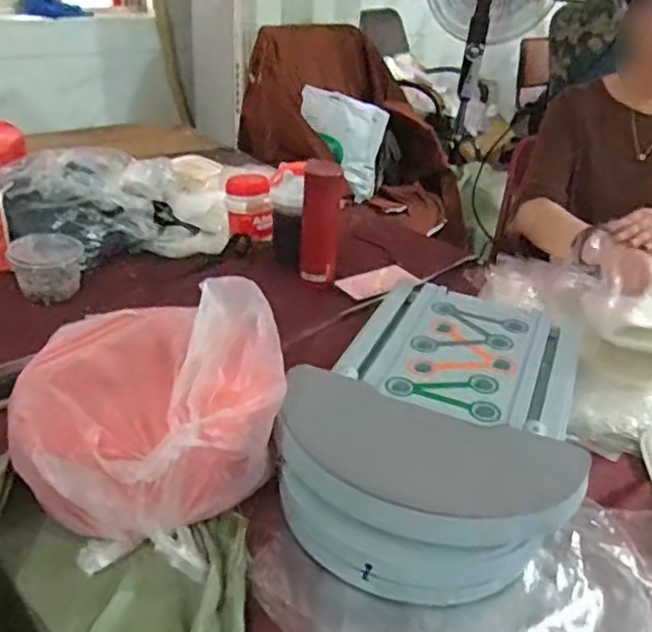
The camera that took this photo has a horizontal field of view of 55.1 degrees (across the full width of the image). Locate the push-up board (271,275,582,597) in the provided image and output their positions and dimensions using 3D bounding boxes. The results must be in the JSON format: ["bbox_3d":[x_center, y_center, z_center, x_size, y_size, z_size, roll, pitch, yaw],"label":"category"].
[{"bbox_3d":[0.156,0.107,0.779,0.313,0.111,0.511,18,33,20],"label":"push-up board"}]

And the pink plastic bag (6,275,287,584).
[{"bbox_3d":[-0.179,0.088,0.673,0.263,0.206,0.281,1,31,-7],"label":"pink plastic bag"}]

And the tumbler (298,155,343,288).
[{"bbox_3d":[-0.012,-0.158,1.107,0.072,0.224,0.065,6,31,1],"label":"tumbler"}]

